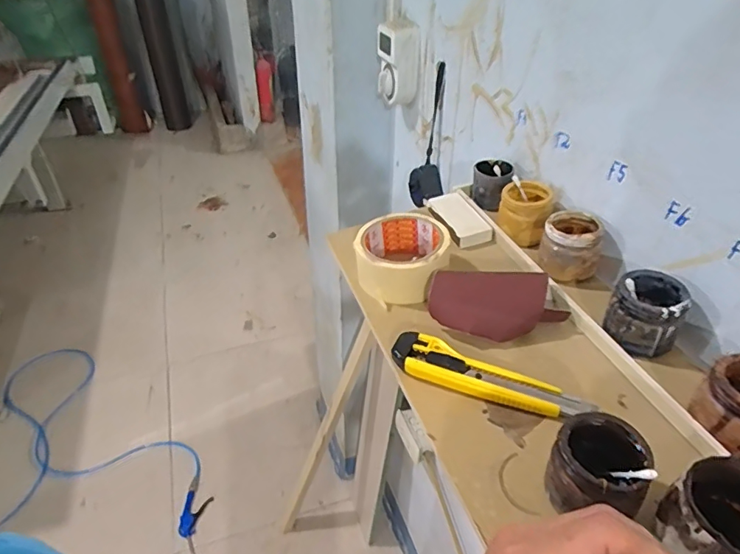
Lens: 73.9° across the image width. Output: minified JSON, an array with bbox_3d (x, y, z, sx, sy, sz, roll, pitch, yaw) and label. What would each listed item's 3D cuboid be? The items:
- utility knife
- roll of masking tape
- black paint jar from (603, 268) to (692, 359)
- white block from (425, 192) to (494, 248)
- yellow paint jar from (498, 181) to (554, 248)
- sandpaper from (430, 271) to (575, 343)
[{"bbox_3d":[0.094,0.082,0.402,0.159,0.015,0.034,18,41,21],"label":"utility knife"},{"bbox_3d":[0.031,-0.021,0.506,0.088,0.051,0.093,9,38,10],"label":"roll of masking tape"},{"bbox_3d":[0.234,0.029,0.414,0.052,0.061,0.054,0,38,0],"label":"black paint jar"},{"bbox_3d":[0.105,-0.068,0.582,0.047,0.017,0.092,-10,39,-14],"label":"white block"},{"bbox_3d":[0.170,-0.072,0.547,0.050,0.052,0.055,0,38,0],"label":"yellow paint jar"},{"bbox_3d":[0.113,0.023,0.448,0.116,0.018,0.065,0,64,3],"label":"sandpaper"}]

